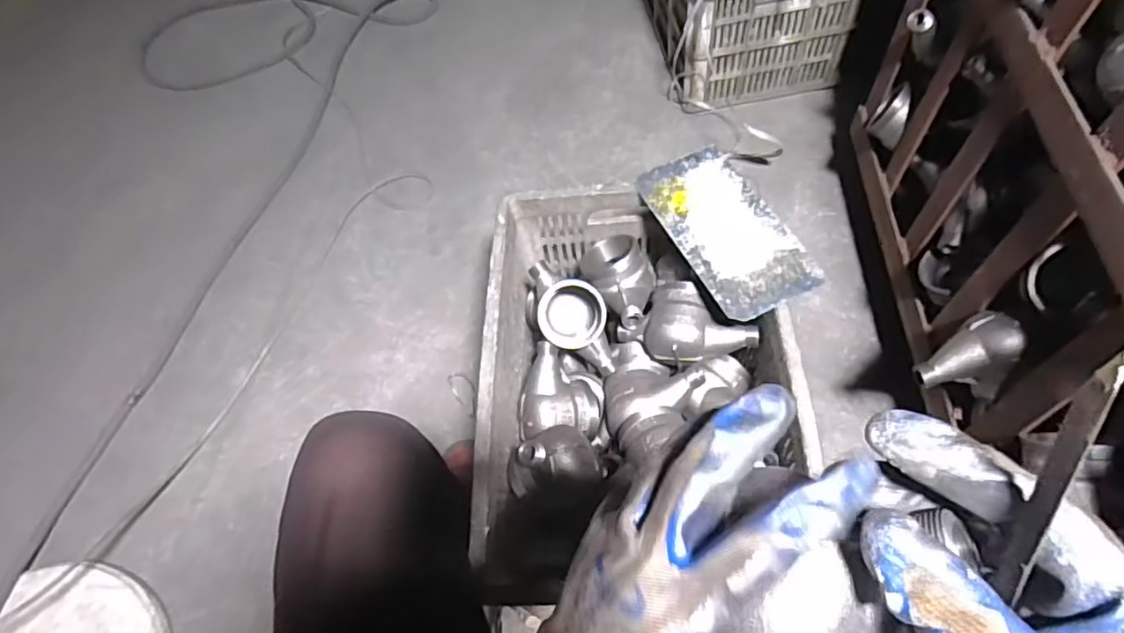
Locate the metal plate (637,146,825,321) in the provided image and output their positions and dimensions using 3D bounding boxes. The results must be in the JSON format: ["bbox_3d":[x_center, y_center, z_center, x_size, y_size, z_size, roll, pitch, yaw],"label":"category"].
[{"bbox_3d":[0.190,-0.106,0.708,0.123,0.007,0.238,-23,59,-5],"label":"metal plate"}]

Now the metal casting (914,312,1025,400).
[{"bbox_3d":[0.432,0.046,0.624,0.112,0.066,0.062,-41,32,19],"label":"metal casting"}]

